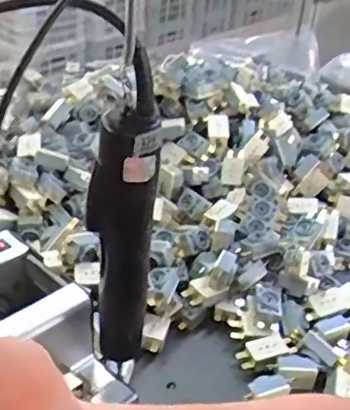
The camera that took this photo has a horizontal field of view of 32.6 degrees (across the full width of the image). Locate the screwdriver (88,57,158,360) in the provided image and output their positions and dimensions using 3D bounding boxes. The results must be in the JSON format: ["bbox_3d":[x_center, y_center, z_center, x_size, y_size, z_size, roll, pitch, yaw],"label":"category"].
[{"bbox_3d":[-0.036,0.013,0.396,0.039,0.210,0.033,7,34,0],"label":"screwdriver"}]

